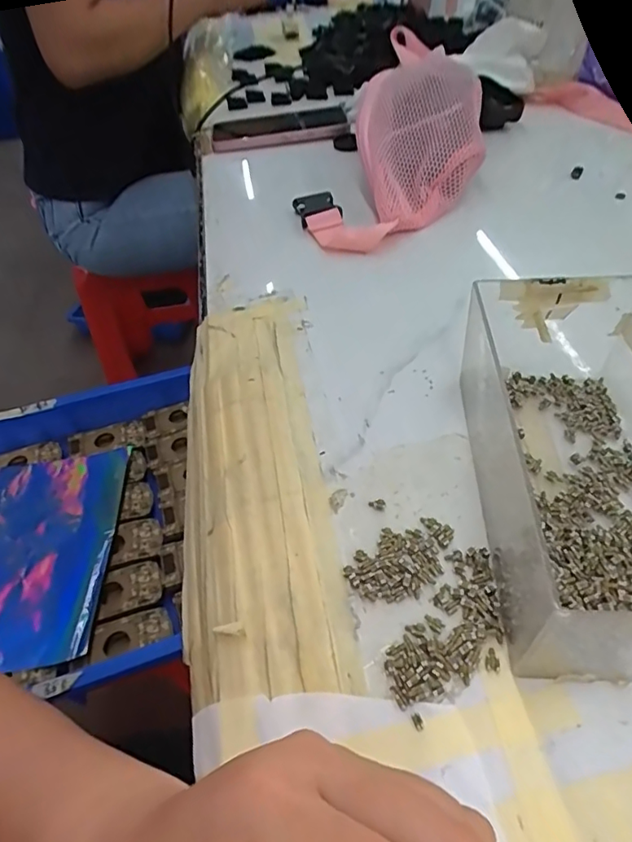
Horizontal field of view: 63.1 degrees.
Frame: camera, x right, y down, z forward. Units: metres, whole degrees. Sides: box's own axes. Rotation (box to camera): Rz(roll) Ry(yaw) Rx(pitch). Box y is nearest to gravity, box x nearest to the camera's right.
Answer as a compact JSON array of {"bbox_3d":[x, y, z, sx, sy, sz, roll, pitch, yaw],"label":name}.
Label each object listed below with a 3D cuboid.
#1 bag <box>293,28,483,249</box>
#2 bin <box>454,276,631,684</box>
[{"bbox_3d":[0.077,-0.267,0.483,0.153,0.079,0.277,9,50,14],"label":"bag"},{"bbox_3d":[0.132,0.009,0.242,0.102,0.069,0.201,-2,48,4],"label":"bin"}]

